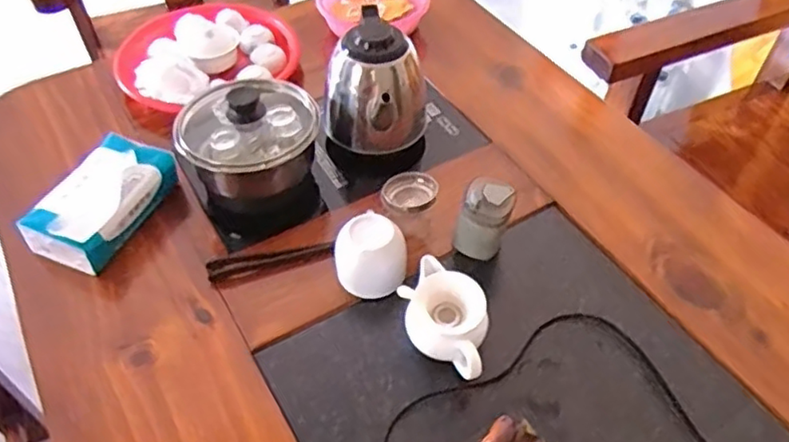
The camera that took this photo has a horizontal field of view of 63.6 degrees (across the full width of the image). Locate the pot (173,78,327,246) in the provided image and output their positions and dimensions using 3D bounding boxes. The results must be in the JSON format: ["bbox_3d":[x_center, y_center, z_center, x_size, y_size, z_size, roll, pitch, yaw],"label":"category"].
[{"bbox_3d":[-0.175,-0.086,0.781,0.163,0.147,0.146,-14,50,-14],"label":"pot"}]

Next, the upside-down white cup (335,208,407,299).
[{"bbox_3d":[-0.026,0.036,0.682,0.075,0.073,0.068,-3,48,-4],"label":"upside-down white cup"}]

